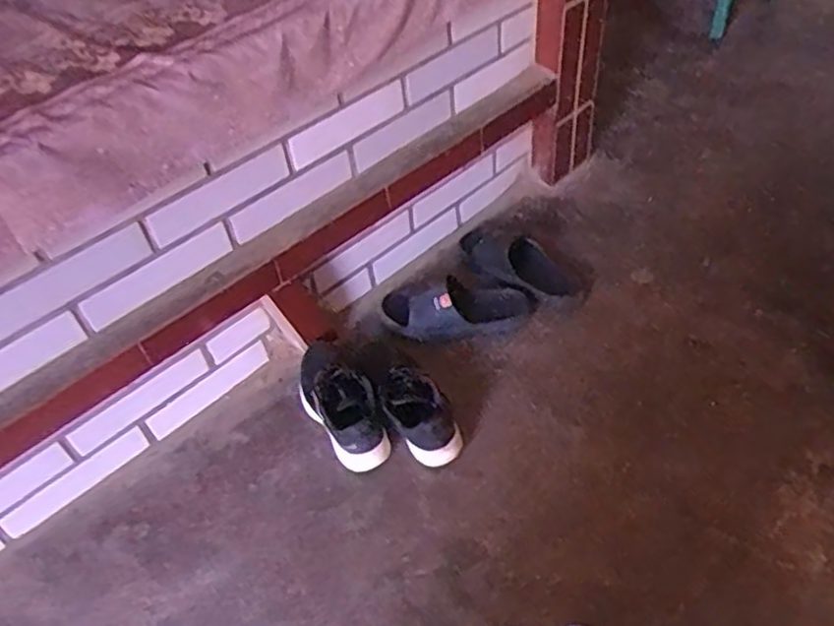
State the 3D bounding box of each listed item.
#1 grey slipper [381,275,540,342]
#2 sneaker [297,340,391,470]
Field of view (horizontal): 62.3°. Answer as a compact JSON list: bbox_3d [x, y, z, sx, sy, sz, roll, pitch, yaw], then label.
[{"bbox_3d":[0.073,-0.007,1.268,0.282,0.091,0.110,2,49,9],"label":"grey slipper"},{"bbox_3d":[-0.131,0.138,1.134,0.099,0.113,0.254,-28,51,-18],"label":"sneaker"}]

